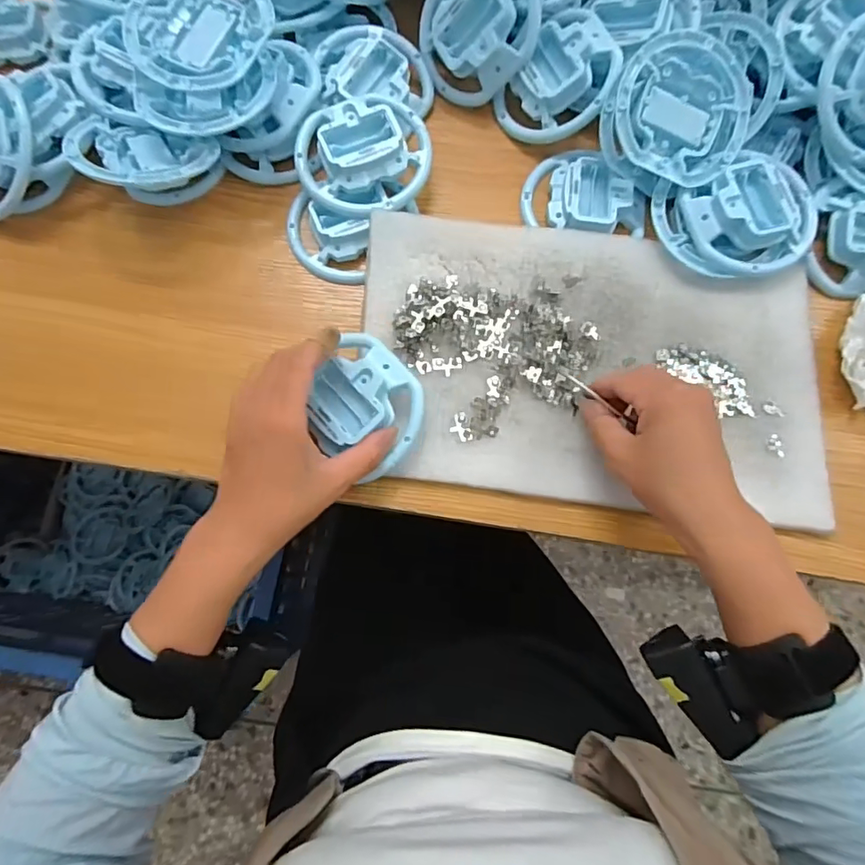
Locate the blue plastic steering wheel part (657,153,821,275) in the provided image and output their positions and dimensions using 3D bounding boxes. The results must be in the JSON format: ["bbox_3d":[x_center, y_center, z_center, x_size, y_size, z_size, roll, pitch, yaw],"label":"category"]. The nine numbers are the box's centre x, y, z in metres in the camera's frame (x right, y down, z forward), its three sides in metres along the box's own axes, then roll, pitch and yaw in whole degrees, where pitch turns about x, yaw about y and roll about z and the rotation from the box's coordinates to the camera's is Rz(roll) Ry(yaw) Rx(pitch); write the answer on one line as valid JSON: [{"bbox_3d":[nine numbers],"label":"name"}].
[{"bbox_3d":[0.239,-0.166,0.406,0.121,0.035,0.094,-19,77,-5],"label":"blue plastic steering wheel part"}]

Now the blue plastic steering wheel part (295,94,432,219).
[{"bbox_3d":[-0.054,-0.219,0.409,0.102,0.028,0.100,0,76,0],"label":"blue plastic steering wheel part"}]

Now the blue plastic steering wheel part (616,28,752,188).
[{"bbox_3d":[0.187,-0.245,0.402,0.104,0.024,0.098,13,99,-10],"label":"blue plastic steering wheel part"}]

